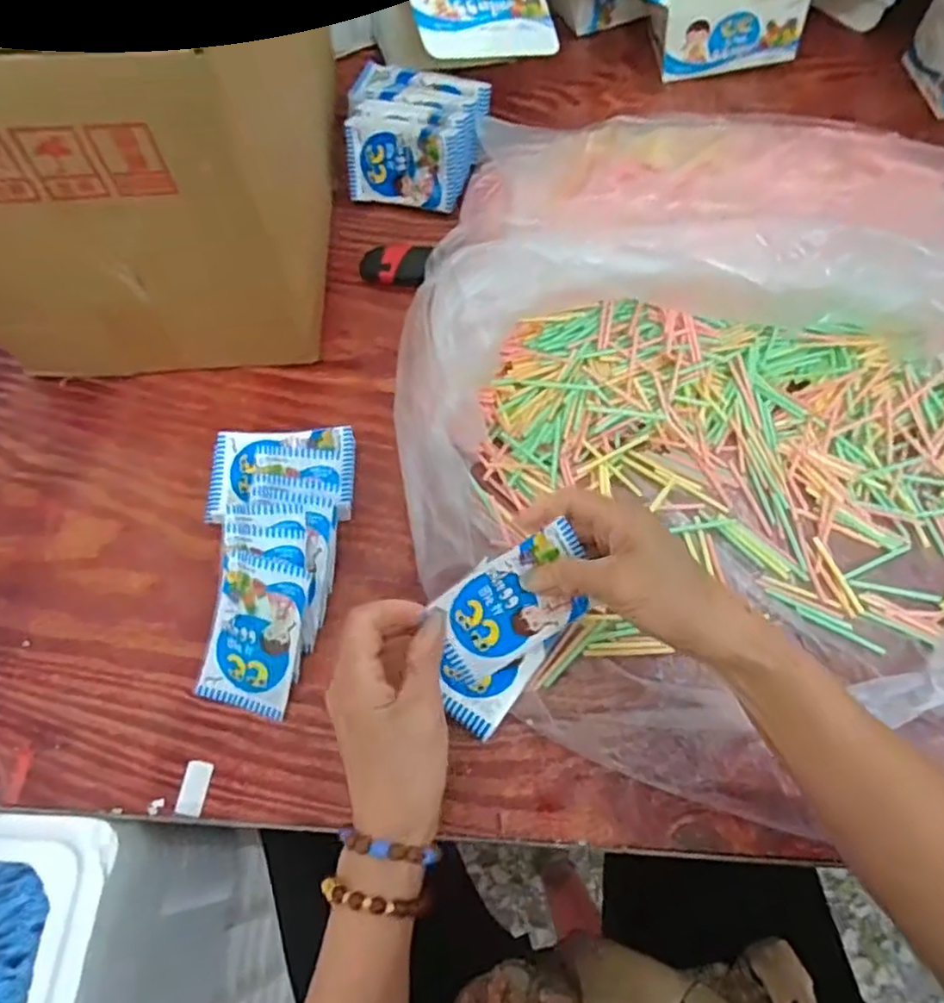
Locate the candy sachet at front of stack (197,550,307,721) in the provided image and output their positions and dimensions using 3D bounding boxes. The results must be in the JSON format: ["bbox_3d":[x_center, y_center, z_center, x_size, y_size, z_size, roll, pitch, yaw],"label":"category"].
[{"bbox_3d":[-0.150,0.092,0.453,0.066,0.010,0.104,11,93,11],"label":"candy sachet at front of stack"}]

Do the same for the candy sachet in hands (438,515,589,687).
[{"bbox_3d":[0.026,0.063,0.402,0.102,0.005,0.061,-35,108,2],"label":"candy sachet in hands"}]

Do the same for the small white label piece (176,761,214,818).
[{"bbox_3d":[-0.183,0.189,0.435,0.018,0.004,0.033,7,64,6],"label":"small white label piece"}]

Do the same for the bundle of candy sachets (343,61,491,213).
[{"bbox_3d":[-0.060,-0.364,0.650,0.140,0.062,0.137,9,66,7],"label":"bundle of candy sachets"}]

